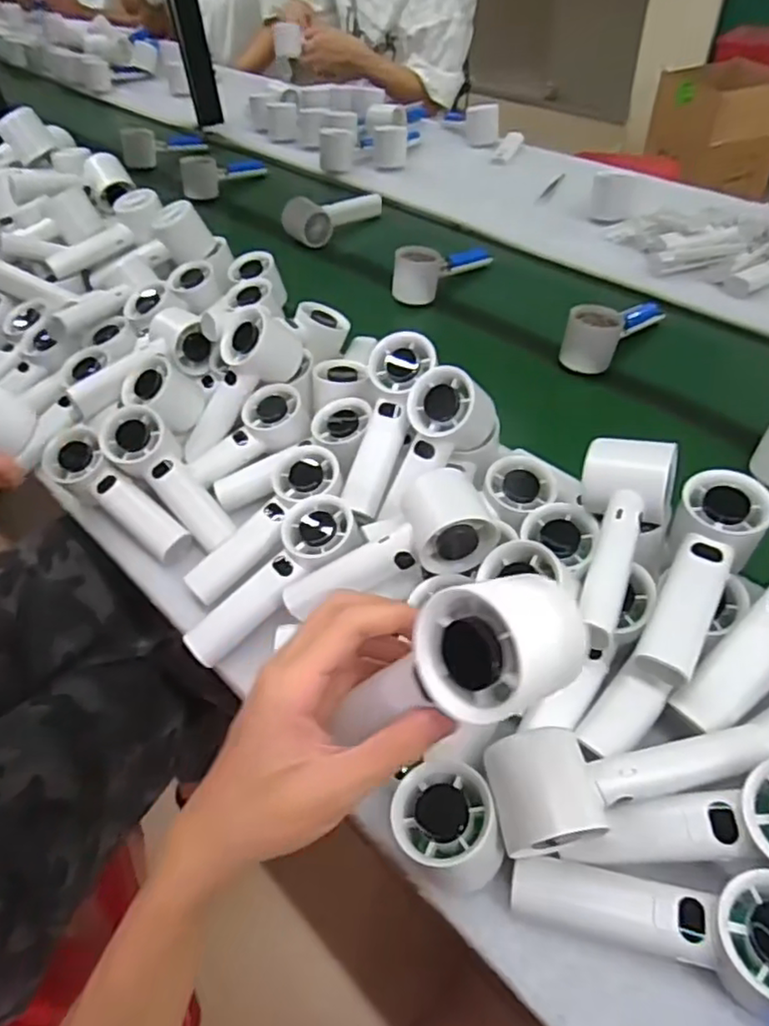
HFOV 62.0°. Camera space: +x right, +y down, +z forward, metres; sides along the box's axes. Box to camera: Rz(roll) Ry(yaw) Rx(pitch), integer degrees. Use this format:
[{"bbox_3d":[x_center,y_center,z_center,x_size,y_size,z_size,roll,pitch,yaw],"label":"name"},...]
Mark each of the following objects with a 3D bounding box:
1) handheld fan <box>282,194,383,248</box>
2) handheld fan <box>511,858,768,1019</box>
[{"bbox_3d":[-0.071,-0.434,0.949,0.158,0.063,0.052,-21,50,-13],"label":"handheld fan"},{"bbox_3d":[0.149,0.216,0.336,0.152,0.057,0.050,-1,47,23],"label":"handheld fan"}]

